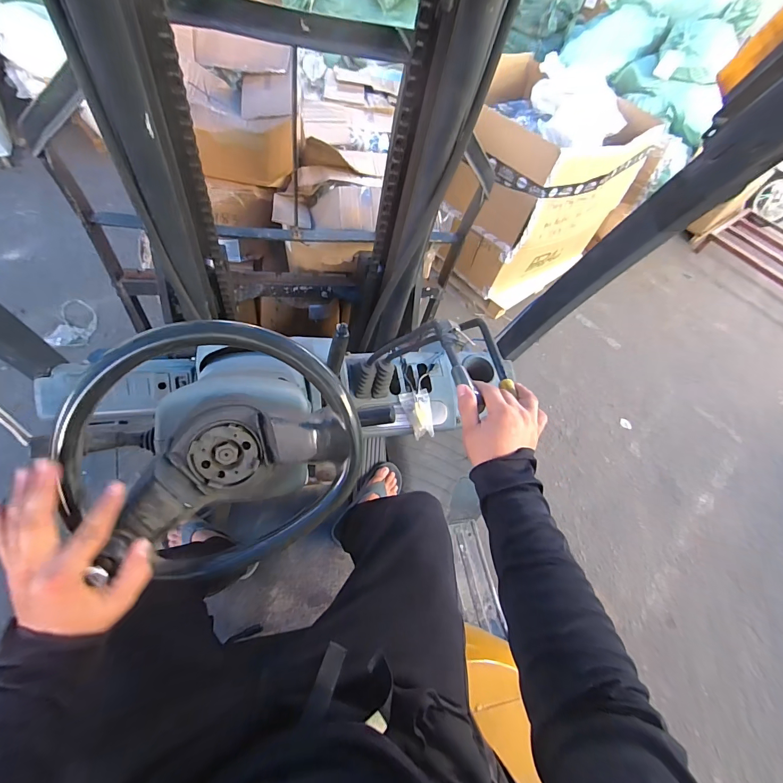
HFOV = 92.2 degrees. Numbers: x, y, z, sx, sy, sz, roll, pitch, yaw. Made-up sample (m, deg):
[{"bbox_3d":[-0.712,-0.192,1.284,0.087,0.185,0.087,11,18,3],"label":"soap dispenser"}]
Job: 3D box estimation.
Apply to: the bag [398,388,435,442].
[{"bbox_3d":[0.057,0.051,0.859,0.065,0.048,0.103,-4,57,-7],"label":"bag"}]

